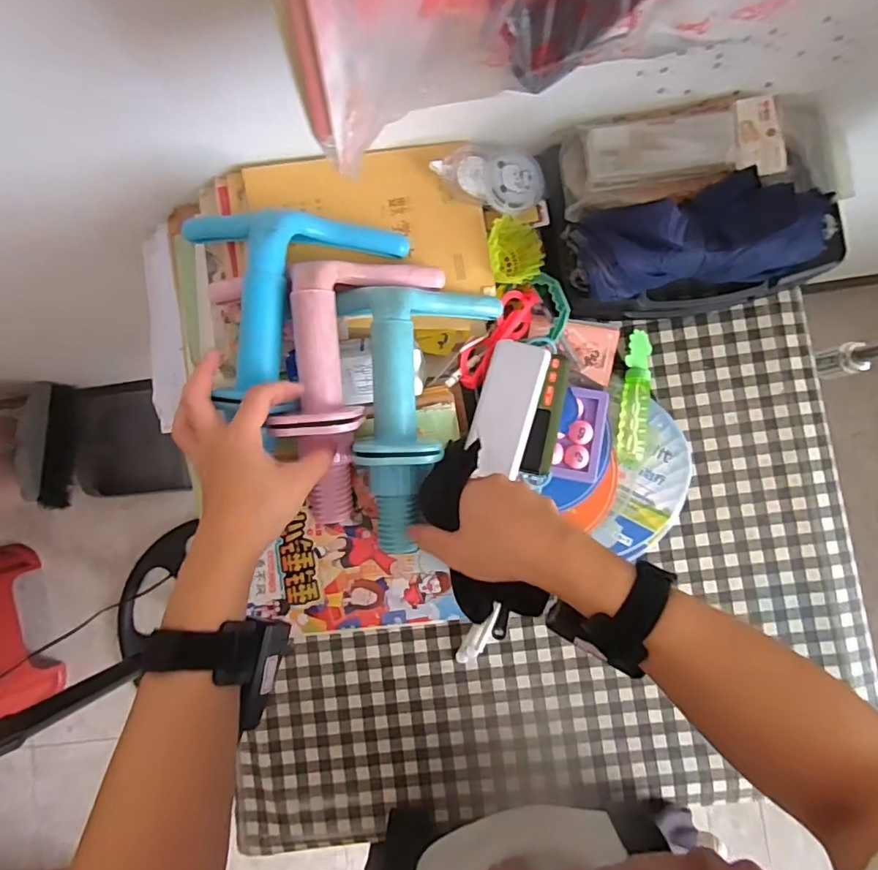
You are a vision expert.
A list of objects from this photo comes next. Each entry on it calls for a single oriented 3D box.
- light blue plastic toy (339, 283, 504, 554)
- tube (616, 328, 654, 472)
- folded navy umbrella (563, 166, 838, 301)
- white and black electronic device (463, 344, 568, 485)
[{"bbox_3d":[-0.018,-0.022,0.444,0.109,0.087,0.231,7,81,4],"label":"light blue plastic toy"},{"bbox_3d":[0.202,-0.037,0.545,0.030,0.021,0.138,6,86,4],"label":"tube"},{"bbox_3d":[0.226,-0.174,0.460,0.217,0.058,0.082,-9,85,3],"label":"folded navy umbrella"},{"bbox_3d":[0.074,-0.021,0.488,0.076,0.020,0.118,16,87,5],"label":"white and black electronic device"}]

